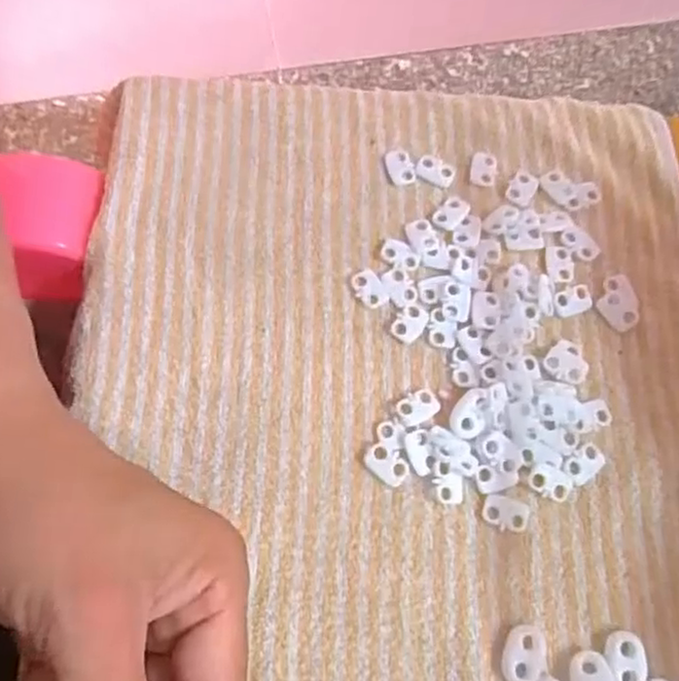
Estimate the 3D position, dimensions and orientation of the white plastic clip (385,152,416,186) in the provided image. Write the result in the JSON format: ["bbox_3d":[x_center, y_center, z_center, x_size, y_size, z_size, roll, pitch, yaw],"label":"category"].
[{"bbox_3d":[0.029,-0.083,0.331,0.012,0.004,0.017,-19,73,-9],"label":"white plastic clip"}]

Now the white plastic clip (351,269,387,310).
[{"bbox_3d":[0.014,-0.023,0.309,0.013,0.004,0.019,-24,74,-10],"label":"white plastic clip"}]

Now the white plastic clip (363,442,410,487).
[{"bbox_3d":[0.019,0.051,0.284,0.019,0.004,0.012,37,73,10],"label":"white plastic clip"}]

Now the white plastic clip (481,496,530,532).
[{"bbox_3d":[0.068,0.070,0.281,0.019,0.004,0.013,16,71,3],"label":"white plastic clip"}]

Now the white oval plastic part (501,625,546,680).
[{"bbox_3d":[0.070,0.120,0.263,0.015,0.005,0.022,17,71,3],"label":"white oval plastic part"}]

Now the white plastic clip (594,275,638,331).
[{"bbox_3d":[0.126,-0.017,0.313,0.018,0.004,0.026,-5,71,-4],"label":"white plastic clip"}]

